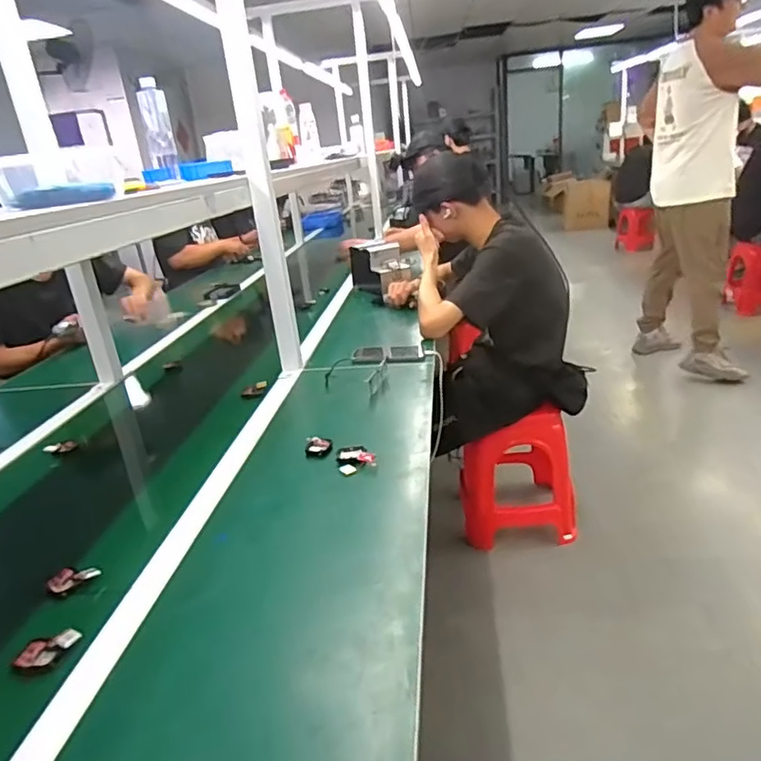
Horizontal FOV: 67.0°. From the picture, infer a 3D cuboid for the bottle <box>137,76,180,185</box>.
[{"bbox_3d":[-0.501,-0.562,1.298,0.063,0.201,0.061,-11,23,-11],"label":"bottle"}]

